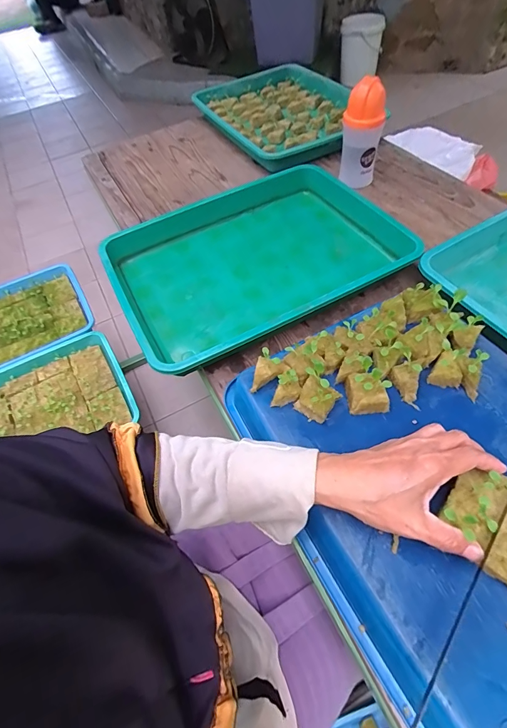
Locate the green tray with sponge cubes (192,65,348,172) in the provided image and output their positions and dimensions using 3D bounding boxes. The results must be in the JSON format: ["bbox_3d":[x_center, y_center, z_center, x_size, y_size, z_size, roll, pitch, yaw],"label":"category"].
[{"bbox_3d":[0.067,-0.584,0.836,0.295,0.042,0.409,-27,58,-13],"label":"green tray with sponge cubes"}]

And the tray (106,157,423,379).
[{"bbox_3d":[-0.001,-0.164,0.557,0.407,0.055,0.309,-25,58,-12],"label":"tray"}]

